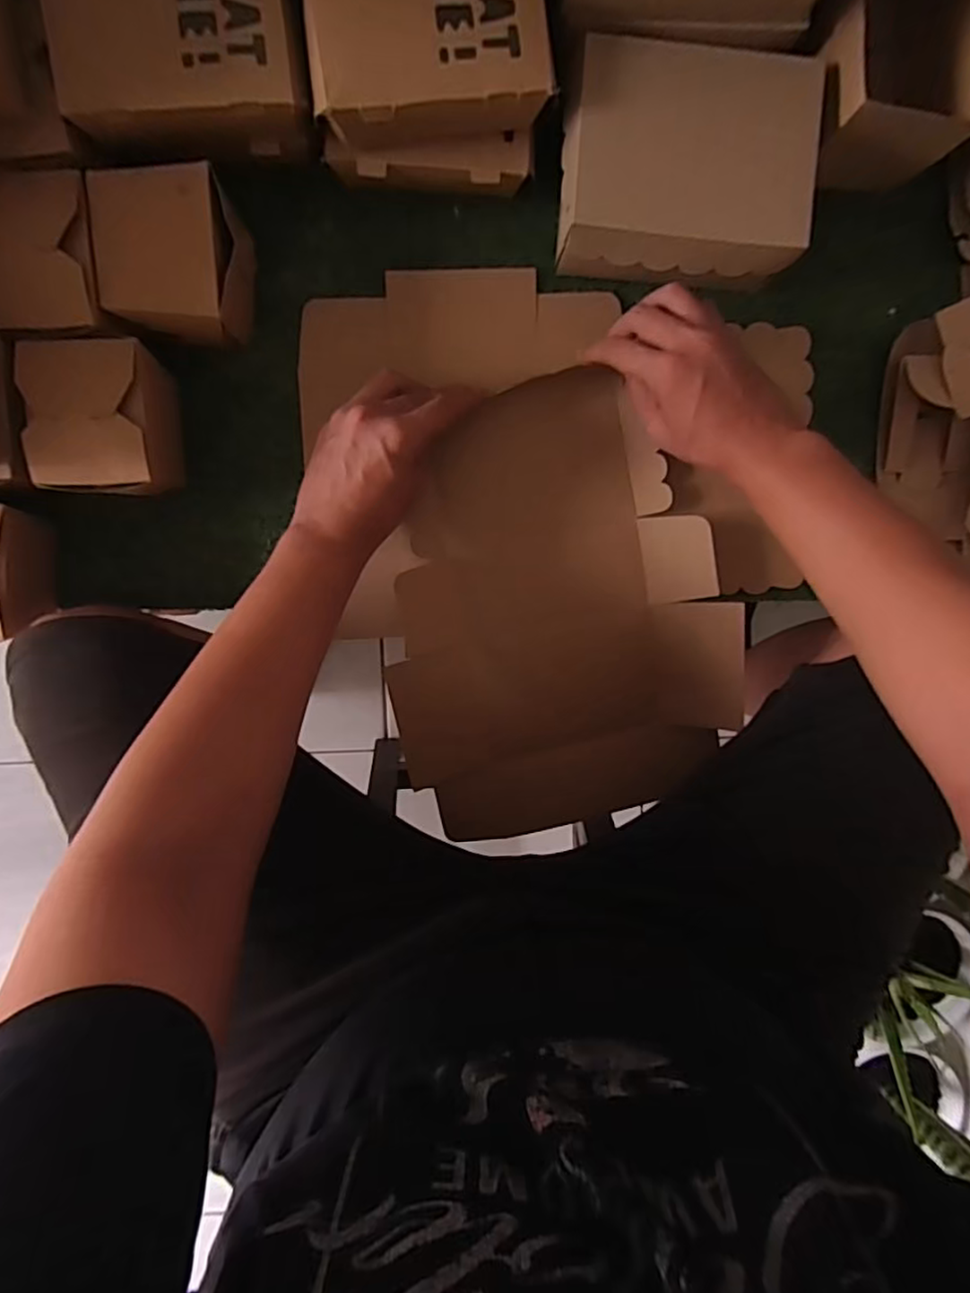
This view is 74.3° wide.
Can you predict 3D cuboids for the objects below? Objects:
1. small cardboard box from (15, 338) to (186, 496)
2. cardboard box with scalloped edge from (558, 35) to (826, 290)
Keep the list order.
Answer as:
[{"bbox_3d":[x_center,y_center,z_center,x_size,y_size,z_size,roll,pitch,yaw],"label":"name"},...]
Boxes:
[{"bbox_3d":[-0.276,-0.163,0.475,0.085,0.080,0.101,-3,98,-1],"label":"small cardboard box"},{"bbox_3d":[0.143,-0.340,0.455,0.169,0.042,0.135,5,97,-2],"label":"cardboard box with scalloped edge"}]

